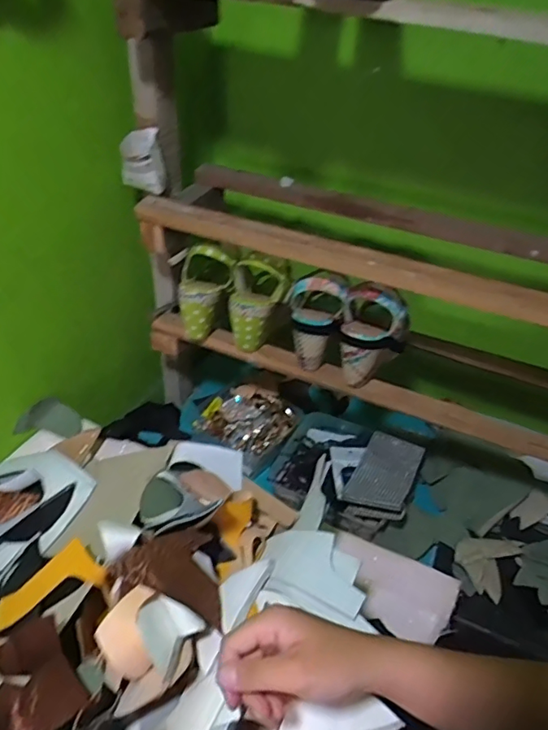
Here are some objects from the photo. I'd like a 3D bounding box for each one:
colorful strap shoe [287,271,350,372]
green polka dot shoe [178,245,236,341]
[{"bbox_3d":[0.060,-0.067,0.760,0.078,0.127,0.087,8,38,3],"label":"colorful strap shoe"},{"bbox_3d":[-0.109,-0.106,0.788,0.077,0.143,0.065,16,9,13],"label":"green polka dot shoe"}]

